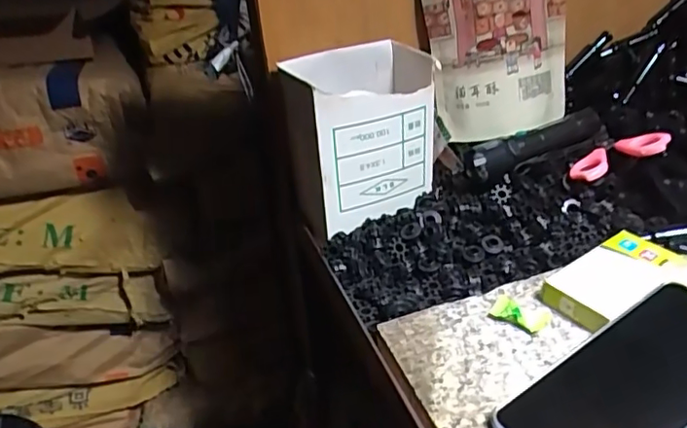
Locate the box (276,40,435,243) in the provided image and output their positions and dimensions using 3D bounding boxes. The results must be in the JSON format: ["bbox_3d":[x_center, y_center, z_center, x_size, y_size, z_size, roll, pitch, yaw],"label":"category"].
[{"bbox_3d":[0.019,-0.075,0.529,0.124,0.135,0.086,-18,33,-19],"label":"box"}]

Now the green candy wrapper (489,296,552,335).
[{"bbox_3d":[0.122,0.068,0.397,0.039,0.008,0.023,18,39,35],"label":"green candy wrapper"}]

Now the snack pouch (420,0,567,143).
[{"bbox_3d":[0.145,-0.169,0.529,0.139,0.186,0.028,-9,14,-6],"label":"snack pouch"}]

